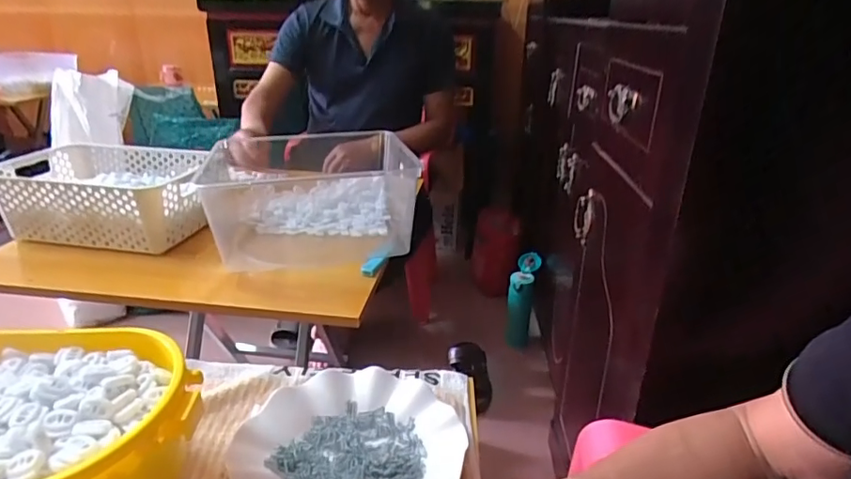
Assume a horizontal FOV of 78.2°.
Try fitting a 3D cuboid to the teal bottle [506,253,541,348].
[{"bbox_3d":[0.271,0.175,1.471,0.071,0.232,0.141,8,25,16],"label":"teal bottle"}]

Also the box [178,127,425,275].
[{"bbox_3d":[-0.190,-0.071,0.846,0.342,0.119,0.271,-4,24,-11],"label":"box"}]

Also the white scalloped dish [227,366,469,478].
[{"bbox_3d":[-0.067,0.175,0.443,0.179,0.026,0.165,1,24,0],"label":"white scalloped dish"}]

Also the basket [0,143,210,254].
[{"bbox_3d":[-0.516,-0.071,0.862,0.306,0.108,0.199,4,24,6],"label":"basket"}]

